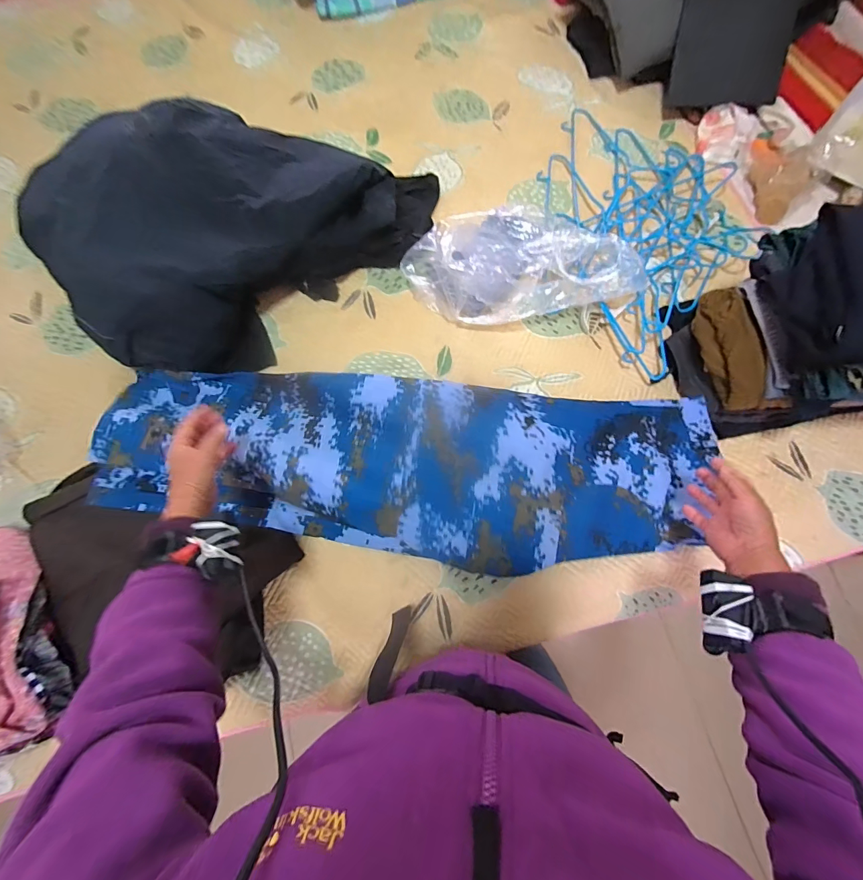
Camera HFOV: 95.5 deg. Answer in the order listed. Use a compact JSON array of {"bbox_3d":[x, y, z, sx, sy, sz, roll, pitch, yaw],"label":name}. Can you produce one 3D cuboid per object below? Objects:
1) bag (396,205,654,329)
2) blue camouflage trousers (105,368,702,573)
[{"bbox_3d":[0.156,-0.350,0.731,0.416,0.144,0.244,-9,74,0],"label":"bag"},{"bbox_3d":[-0.048,0.032,0.635,0.959,0.101,0.293,5,74,3],"label":"blue camouflage trousers"}]

